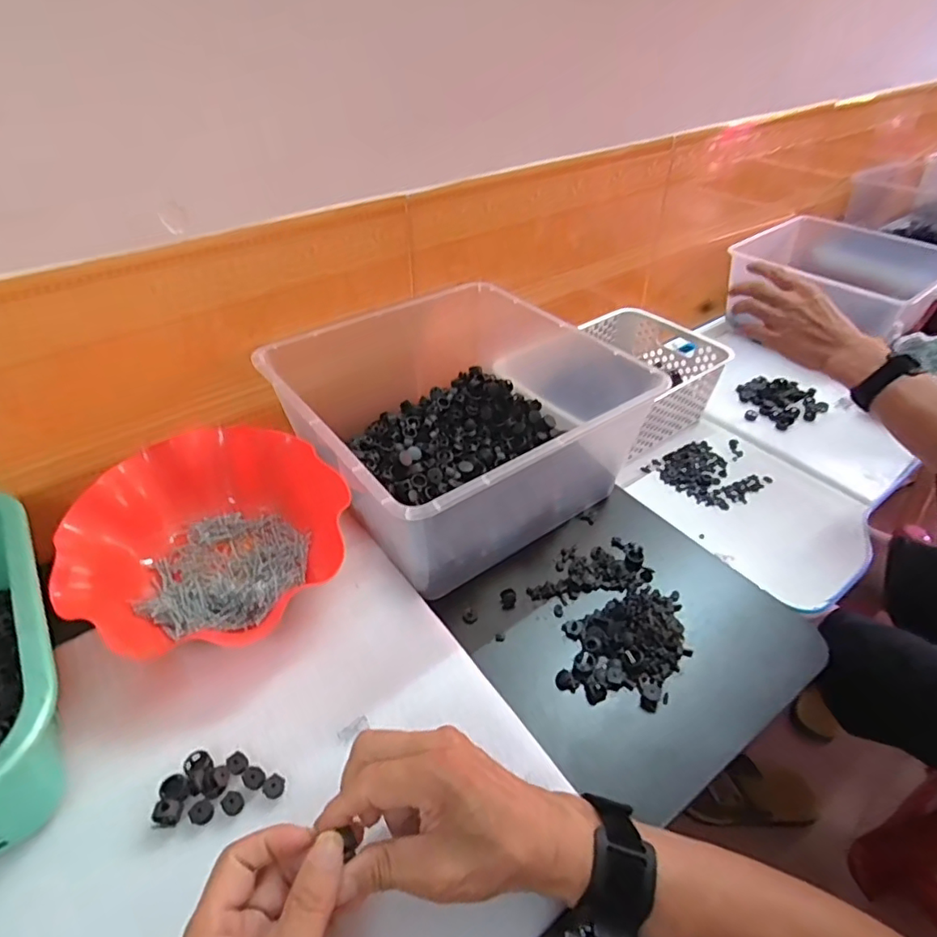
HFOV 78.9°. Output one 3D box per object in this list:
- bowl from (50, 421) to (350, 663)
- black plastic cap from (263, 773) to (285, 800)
[{"bbox_3d":[-0.222,0.060,0.497,0.218,0.054,0.223,1,42,-1],"label":"bowl"},{"bbox_3d":[-0.129,0.211,0.379,0.013,0.005,0.014,1,42,-1],"label":"black plastic cap"}]

